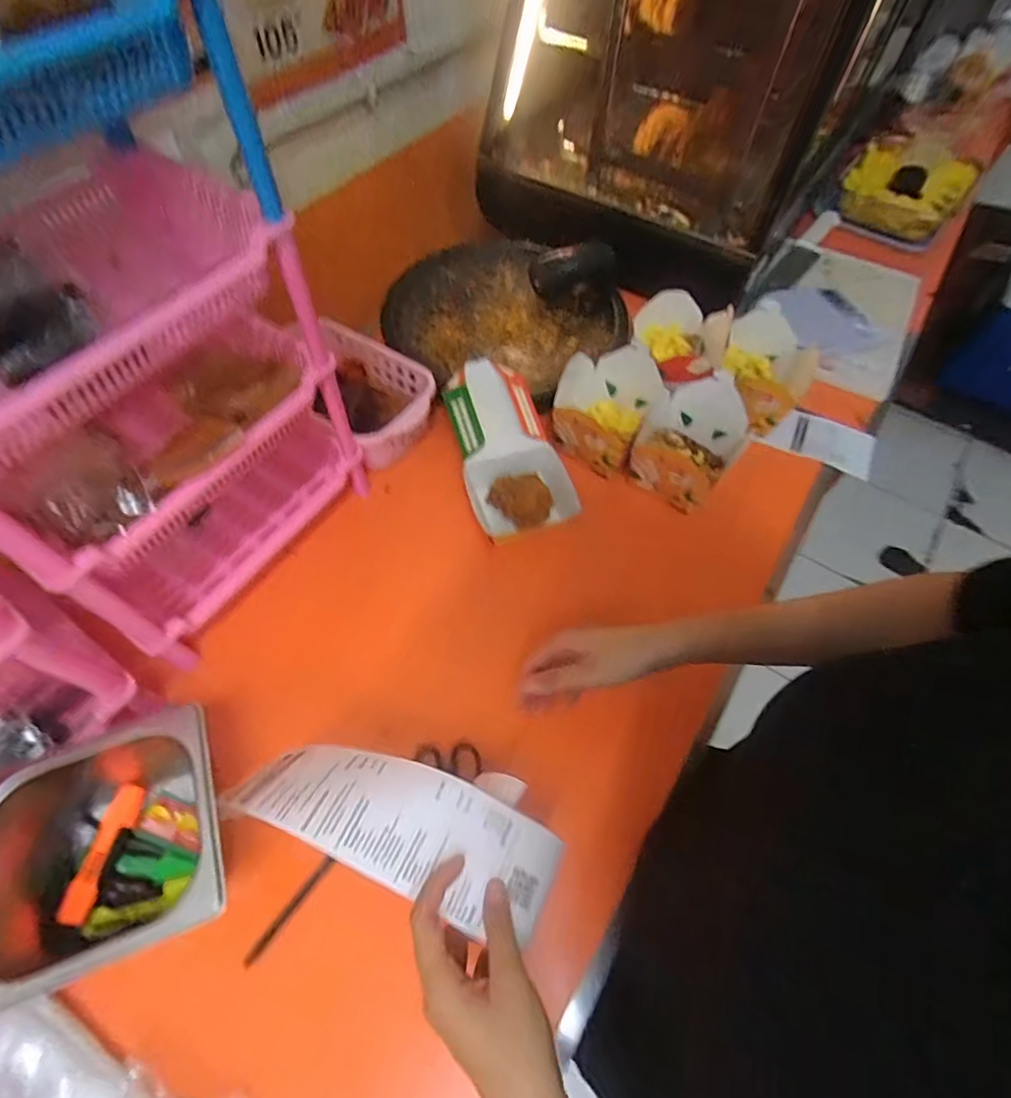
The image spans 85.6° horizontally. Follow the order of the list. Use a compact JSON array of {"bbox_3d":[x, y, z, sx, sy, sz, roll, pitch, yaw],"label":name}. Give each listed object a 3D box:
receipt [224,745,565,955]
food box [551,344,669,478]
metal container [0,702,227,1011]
[{"bbox_3d":[-0.072,0.194,0.380,0.216,0.053,0.081,21,60,-4],"label":"receipt"},{"bbox_3d":[0.128,-0.178,0.696,0.124,0.088,0.136,17,60,9],"label":"food box"},{"bbox_3d":[-0.314,0.244,0.448,0.163,0.102,0.162,-16,61,-11],"label":"metal container"}]

